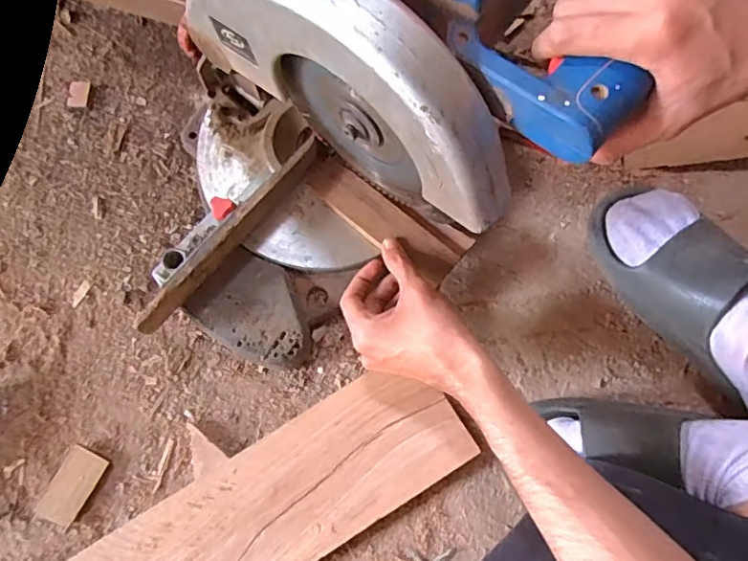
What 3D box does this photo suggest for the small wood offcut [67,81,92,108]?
[{"bbox_3d":[-0.300,-0.189,0.548,0.022,0.006,0.029,0,78,-1],"label":"small wood offcut"}]

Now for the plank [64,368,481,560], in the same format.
[{"bbox_3d":[-0.207,0.266,0.441,0.622,0.020,0.109,-31,80,-7],"label":"plank"}]

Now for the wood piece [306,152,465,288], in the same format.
[{"bbox_3d":[0.005,-0.056,0.472,0.151,0.009,0.040,36,80,7],"label":"wood piece"}]

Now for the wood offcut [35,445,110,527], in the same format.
[{"bbox_3d":[-0.257,0.176,0.459,0.034,0.008,0.063,28,79,5],"label":"wood offcut"}]

